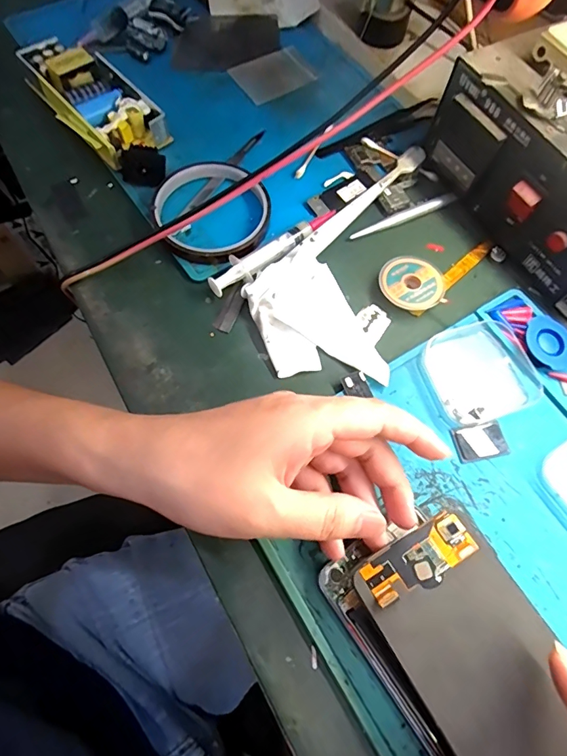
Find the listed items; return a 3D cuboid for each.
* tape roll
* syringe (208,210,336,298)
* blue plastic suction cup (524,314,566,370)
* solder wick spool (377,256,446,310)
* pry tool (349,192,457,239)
[{"bbox_3d":[-0.052,-0.125,0.319,0.081,0.019,0.090,-22,70,-10],"label":"tape roll"},{"bbox_3d":[-0.007,-0.094,0.313,0.109,0.011,0.020,-37,73,-15],"label":"syringe"},{"bbox_3d":[0.177,-0.023,0.291,0.032,0.010,0.038,-21,70,-10],"label":"blue plastic suction cup"},{"bbox_3d":[0.090,-0.066,0.310,0.045,0.011,0.040,2,68,0],"label":"solder wick spool"},{"bbox_3d":[0.093,-0.124,0.337,0.092,0.004,0.009,-25,70,-11],"label":"pry tool"}]

